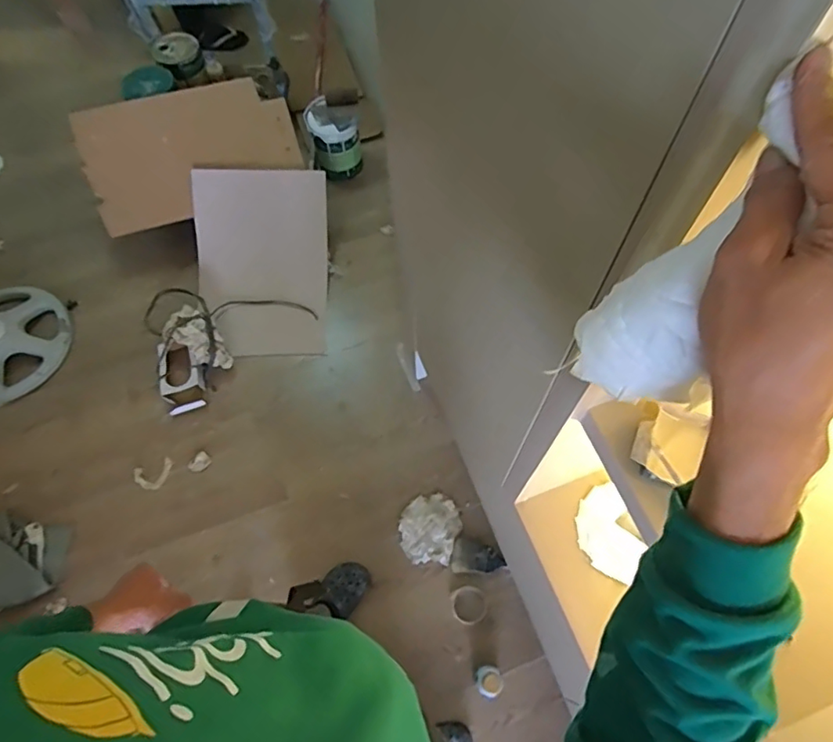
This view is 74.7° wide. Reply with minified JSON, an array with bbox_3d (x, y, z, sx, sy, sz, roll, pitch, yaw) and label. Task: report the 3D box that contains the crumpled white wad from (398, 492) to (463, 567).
[{"bbox_3d":[0.038,0.428,1.484,0.159,0.025,0.178,0,65,2],"label":"crumpled white wad"}]

